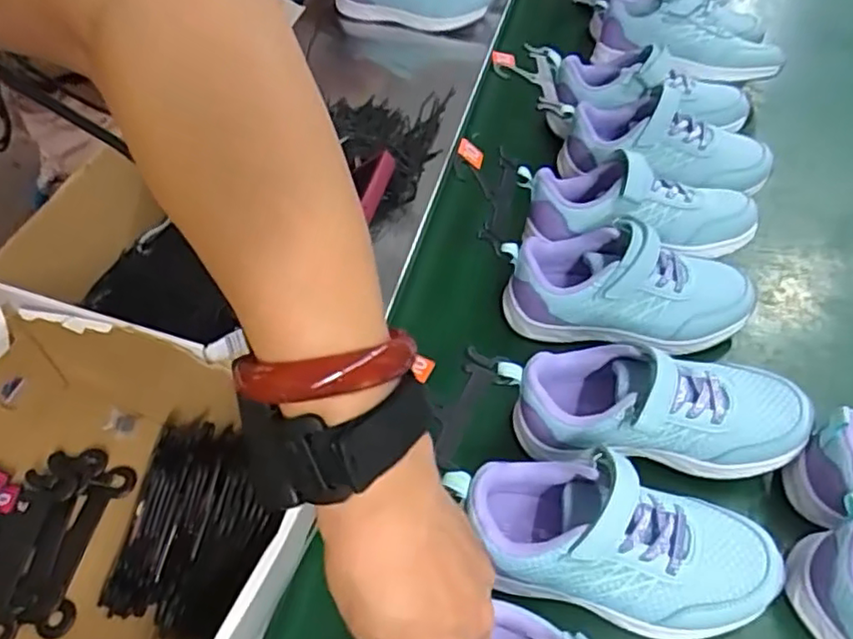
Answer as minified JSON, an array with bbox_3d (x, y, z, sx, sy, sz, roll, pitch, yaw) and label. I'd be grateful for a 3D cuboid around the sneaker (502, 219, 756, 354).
[{"bbox_3d":[0.152,-0.027,0.504,0.179,0.075,0.071,5,53,6],"label":"sneaker"}]

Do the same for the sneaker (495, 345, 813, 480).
[{"bbox_3d":[0.146,0.055,0.438,0.187,0.069,0.066,4,53,5],"label":"sneaker"}]

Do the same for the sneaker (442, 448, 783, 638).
[{"bbox_3d":[0.108,0.128,0.386,0.183,0.070,0.070,12,54,11],"label":"sneaker"}]

